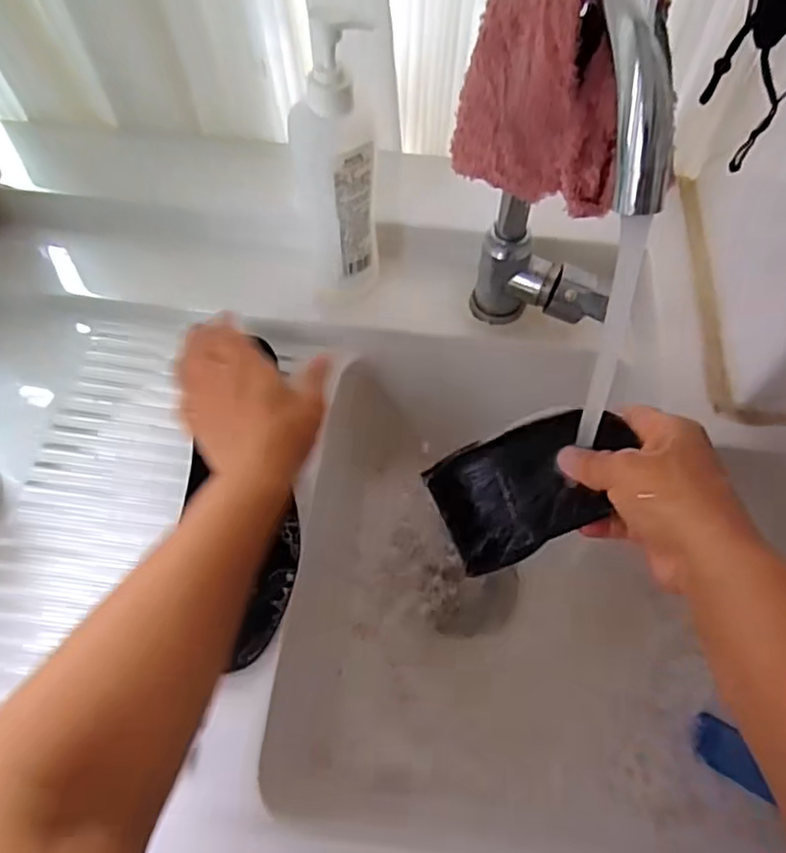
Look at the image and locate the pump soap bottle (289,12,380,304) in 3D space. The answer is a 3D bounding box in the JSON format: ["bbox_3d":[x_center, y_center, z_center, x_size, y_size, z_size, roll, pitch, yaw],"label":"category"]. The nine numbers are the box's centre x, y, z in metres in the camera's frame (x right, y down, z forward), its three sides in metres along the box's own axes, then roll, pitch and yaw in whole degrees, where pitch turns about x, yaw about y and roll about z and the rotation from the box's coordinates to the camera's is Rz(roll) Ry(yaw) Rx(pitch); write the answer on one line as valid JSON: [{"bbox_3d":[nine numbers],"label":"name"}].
[{"bbox_3d":[-0.042,-0.185,0.492,0.062,0.220,0.049,-8,61,-4],"label":"pump soap bottle"}]

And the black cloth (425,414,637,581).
[{"bbox_3d":[0.087,0.042,0.422,0.136,0.027,0.078,-28,70,29],"label":"black cloth"}]

